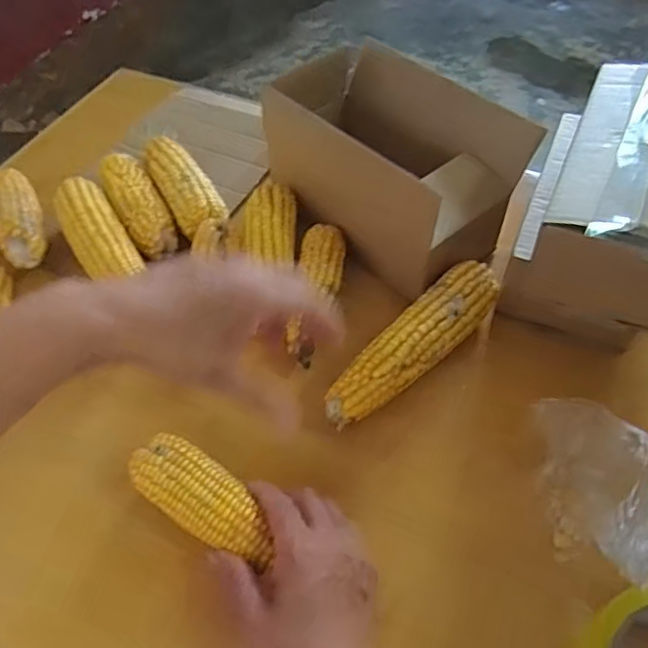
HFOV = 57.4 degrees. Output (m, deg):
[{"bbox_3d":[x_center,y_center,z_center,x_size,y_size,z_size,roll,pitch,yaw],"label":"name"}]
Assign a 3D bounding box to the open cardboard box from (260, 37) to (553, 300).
[{"bbox_3d":[0.062,-0.153,0.538,0.149,0.105,0.212,-38,62,-23],"label":"open cardboard box"}]

